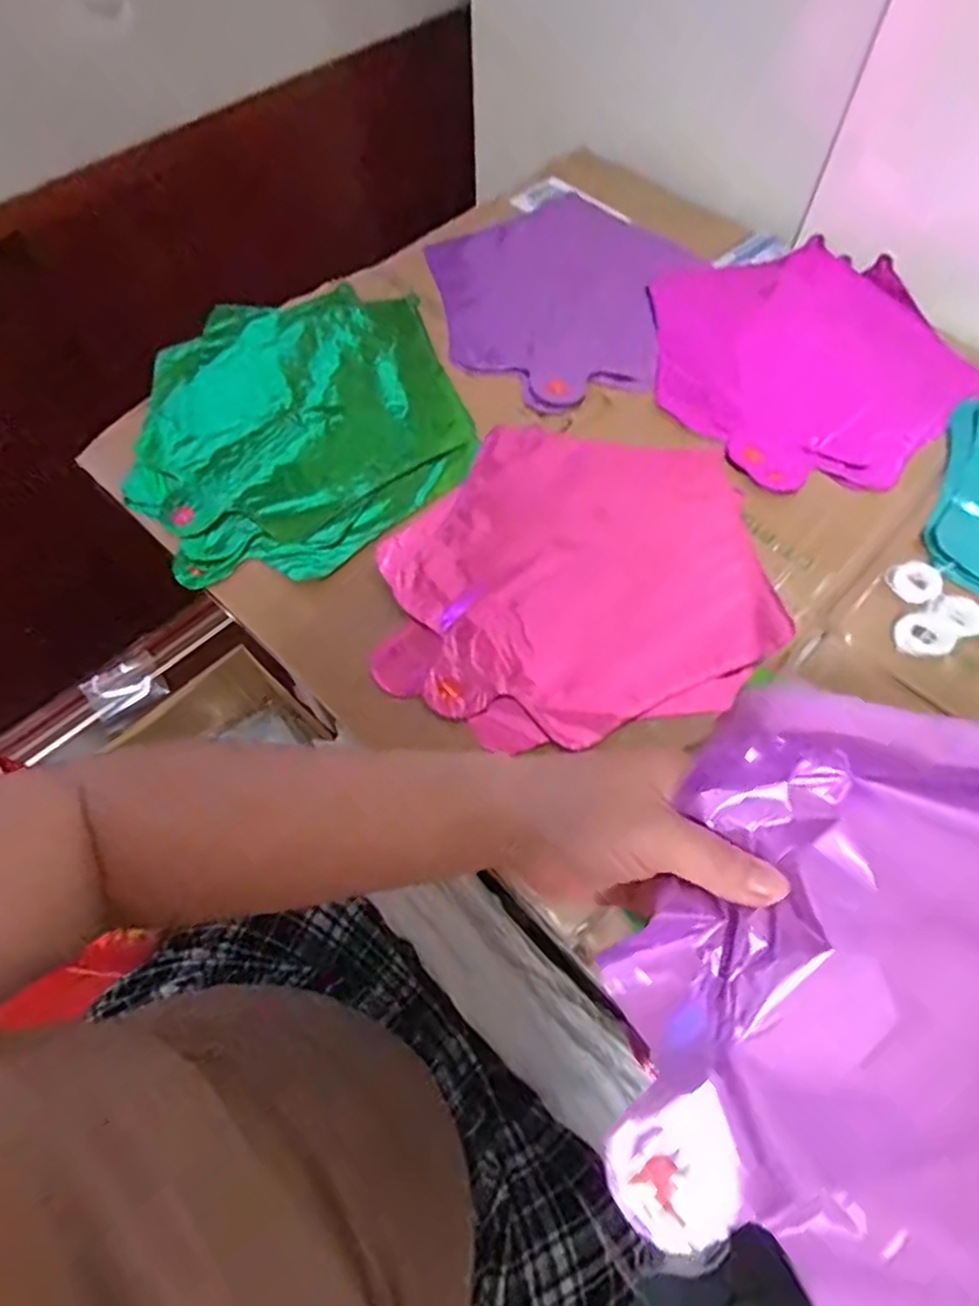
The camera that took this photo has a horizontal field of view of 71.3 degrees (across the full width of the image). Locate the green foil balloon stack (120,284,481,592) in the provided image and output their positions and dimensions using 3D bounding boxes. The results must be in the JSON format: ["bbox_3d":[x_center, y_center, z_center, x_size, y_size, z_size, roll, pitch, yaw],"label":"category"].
[{"bbox_3d":[-0.141,-0.170,0.499,0.234,0.012,0.264,-18,64,-8],"label":"green foil balloon stack"}]

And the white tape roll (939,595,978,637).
[{"bbox_3d":[0.292,-0.023,0.419,0.029,0.010,0.030,0,63,1],"label":"white tape roll"}]

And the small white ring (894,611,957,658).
[{"bbox_3d":[0.262,-0.012,0.410,0.031,0.009,0.028,14,64,8],"label":"small white ring"}]

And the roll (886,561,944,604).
[{"bbox_3d":[0.269,-0.044,0.431,0.028,0.008,0.029,0,63,1],"label":"roll"}]

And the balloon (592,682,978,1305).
[{"bbox_3d":[0.149,0.117,0.224,0.189,0.074,0.179,11,64,6],"label":"balloon"}]

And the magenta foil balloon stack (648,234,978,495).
[{"bbox_3d":[0.253,-0.239,0.547,0.252,0.023,0.250,-27,66,-13],"label":"magenta foil balloon stack"}]

